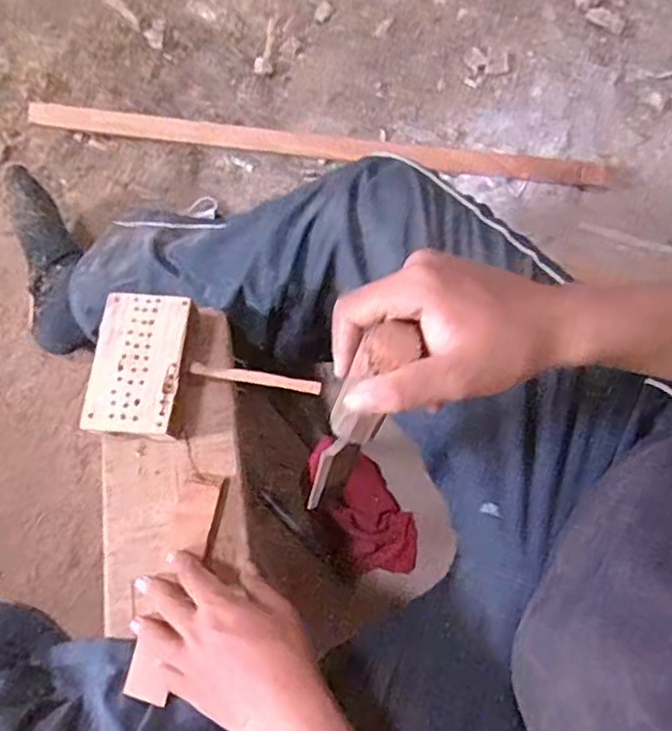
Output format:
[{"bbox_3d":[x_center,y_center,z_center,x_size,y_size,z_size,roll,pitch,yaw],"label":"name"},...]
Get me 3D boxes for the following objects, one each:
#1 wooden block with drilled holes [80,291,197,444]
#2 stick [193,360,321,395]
[{"bbox_3d":[-0.172,0.001,0.544,0.082,0.035,0.125,6,72,2],"label":"wooden block with drilled holes"},{"bbox_3d":[-0.070,0.010,0.542,0.115,0.008,0.012,10,72,3],"label":"stick"}]

